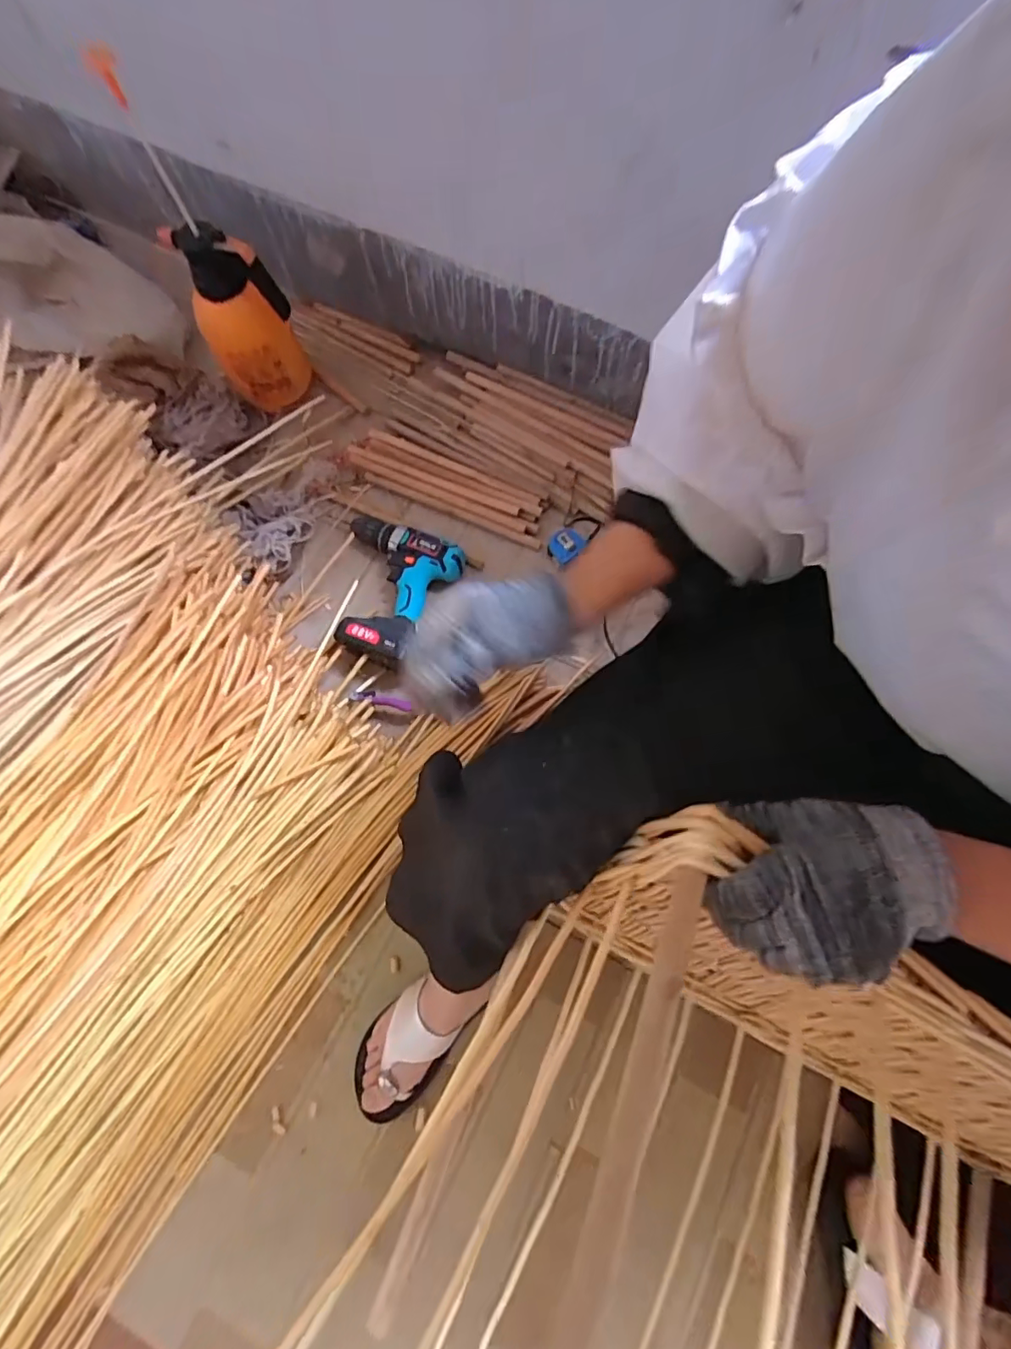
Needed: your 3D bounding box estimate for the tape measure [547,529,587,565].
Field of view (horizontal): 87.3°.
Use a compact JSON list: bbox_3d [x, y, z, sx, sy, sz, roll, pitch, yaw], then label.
[{"bbox_3d":[0.096,-0.210,0.858,0.049,0.028,0.058,41,79,11],"label":"tape measure"}]

